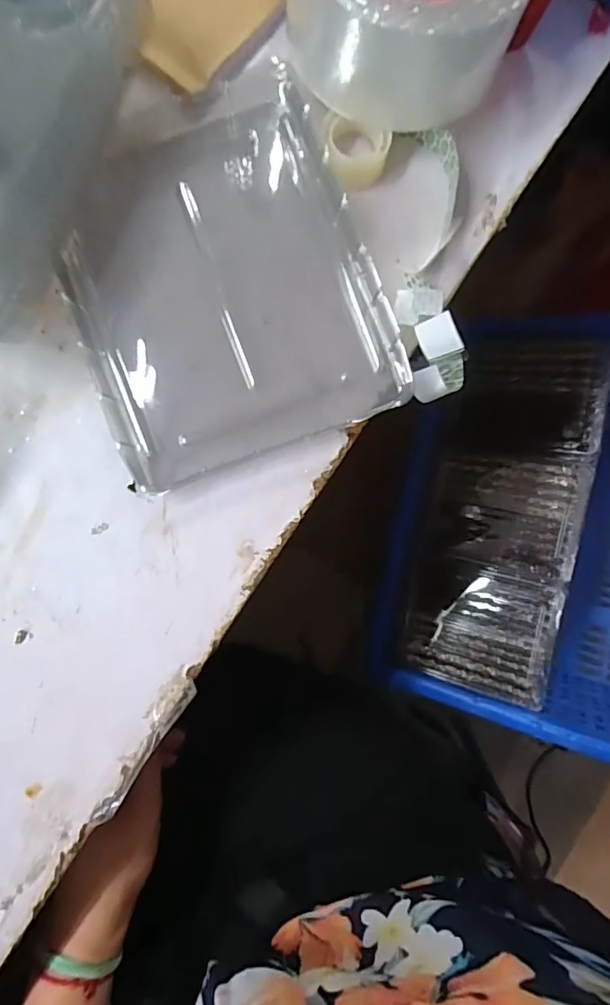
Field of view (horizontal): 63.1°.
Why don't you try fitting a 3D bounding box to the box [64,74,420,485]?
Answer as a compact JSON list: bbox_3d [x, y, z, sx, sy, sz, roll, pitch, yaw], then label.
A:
[{"bbox_3d":[-0.043,-0.110,0.254,0.149,0.018,0.171,-20,88,-3],"label":"box"}]

